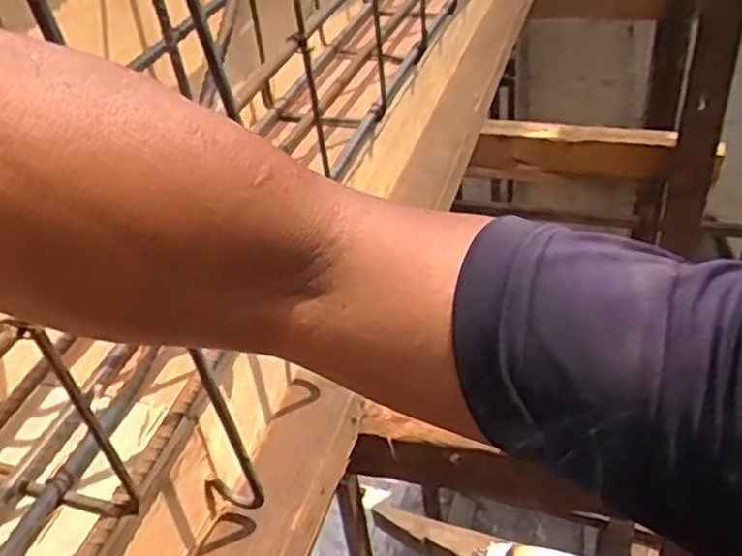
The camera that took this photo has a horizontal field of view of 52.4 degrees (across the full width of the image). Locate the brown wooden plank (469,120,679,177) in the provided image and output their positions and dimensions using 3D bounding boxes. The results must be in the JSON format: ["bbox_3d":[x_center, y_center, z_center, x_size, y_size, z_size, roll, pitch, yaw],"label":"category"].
[{"bbox_3d":[0.312,-0.198,1.183,0.300,0.079,0.031,5,39,16],"label":"brown wooden plank"}]

